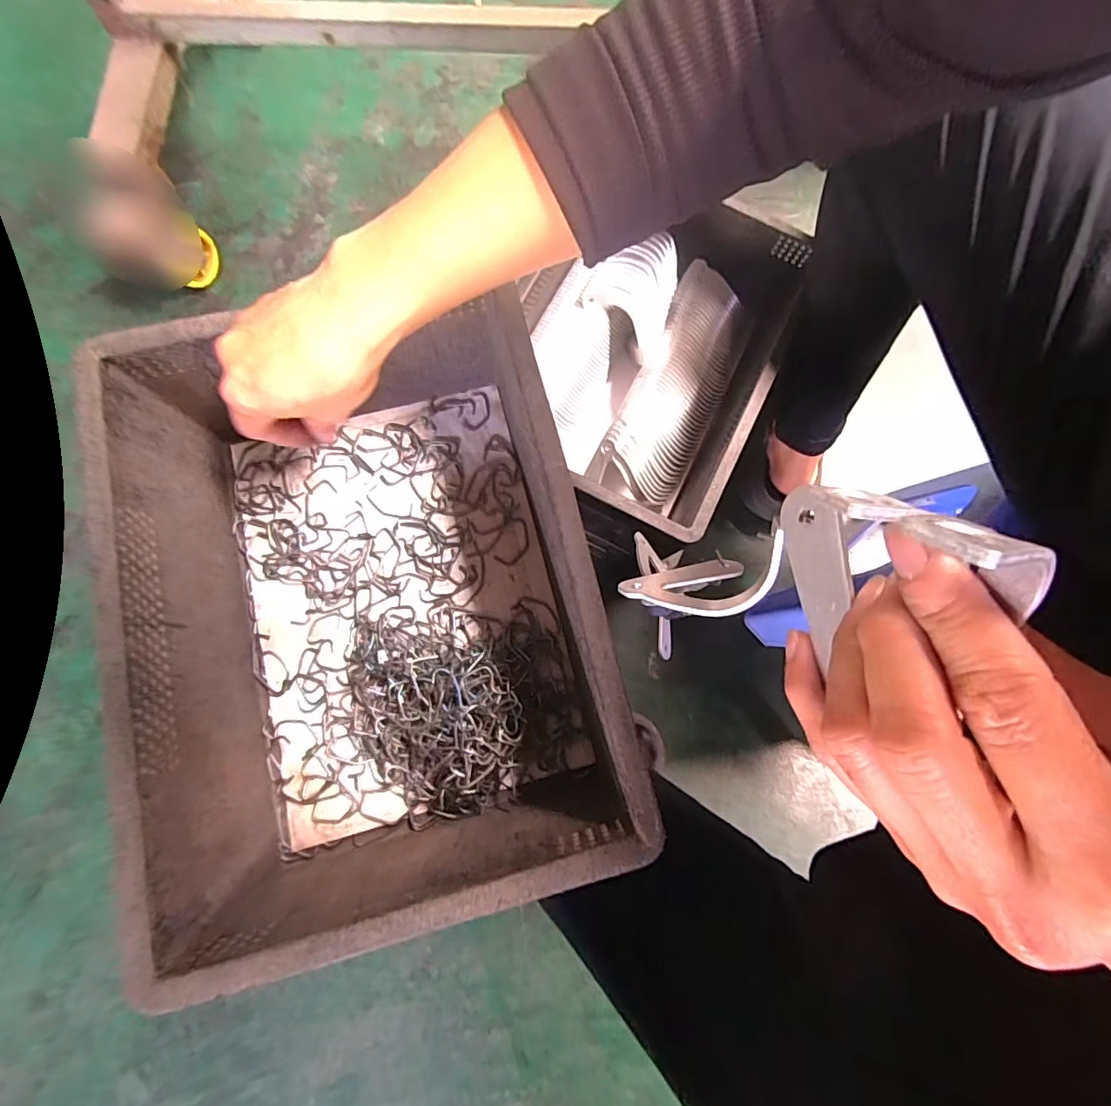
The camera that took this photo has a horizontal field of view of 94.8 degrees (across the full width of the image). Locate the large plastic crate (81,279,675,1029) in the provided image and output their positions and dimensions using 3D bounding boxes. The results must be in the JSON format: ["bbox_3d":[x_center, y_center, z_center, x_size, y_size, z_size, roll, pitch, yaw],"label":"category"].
[{"bbox_3d":[-0.105,0.029,0.316,0.241,0.122,0.321,-13,80,-5],"label":"large plastic crate"}]

